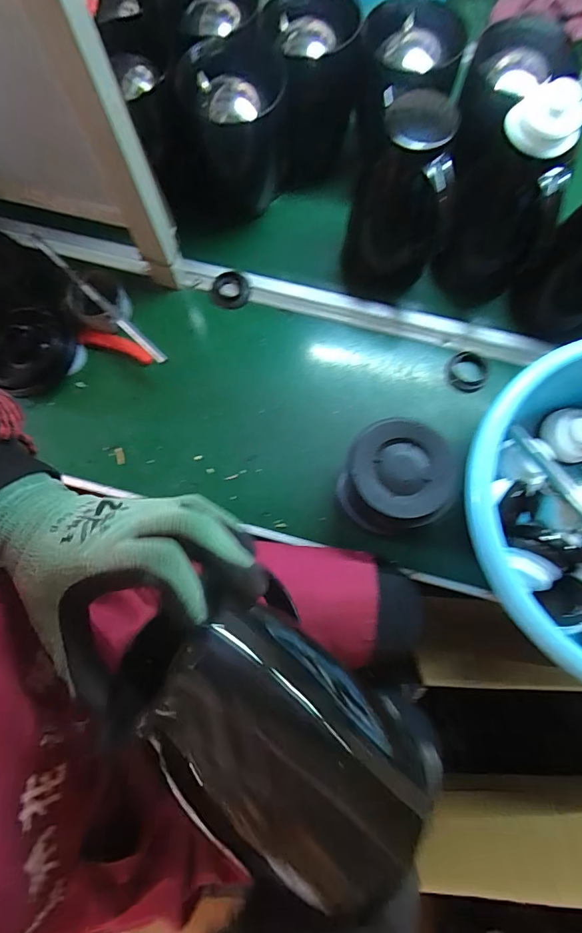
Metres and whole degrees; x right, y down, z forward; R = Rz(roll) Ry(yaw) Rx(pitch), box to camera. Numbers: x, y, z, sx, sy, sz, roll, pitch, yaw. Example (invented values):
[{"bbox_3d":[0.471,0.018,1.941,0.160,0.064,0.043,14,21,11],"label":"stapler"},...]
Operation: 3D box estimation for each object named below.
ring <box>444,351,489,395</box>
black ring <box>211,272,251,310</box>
[{"bbox_3d":[0.253,-0.136,0.627,0.059,0.010,0.066,22,78,6],"label":"ring"},{"bbox_3d":[-0.092,-0.267,0.658,0.057,0.012,0.057,0,76,1],"label":"black ring"}]

